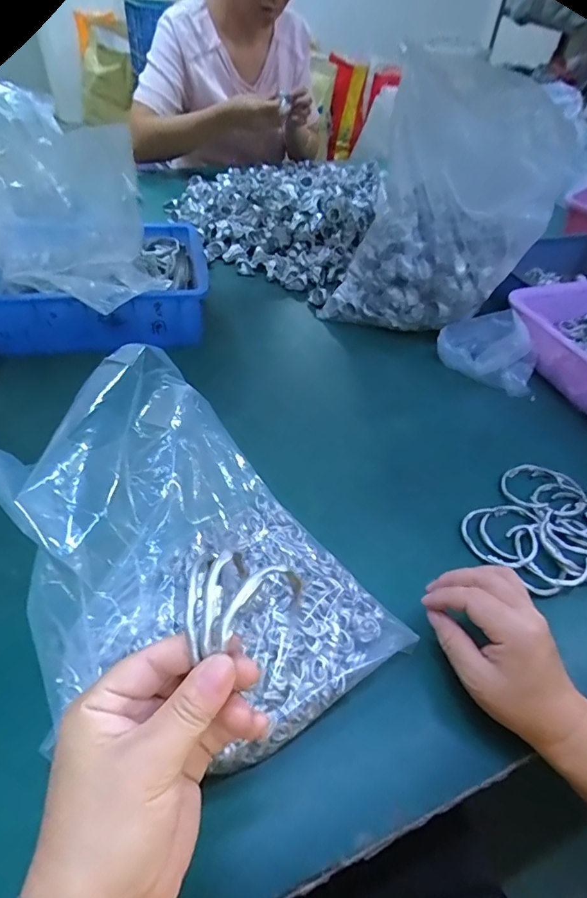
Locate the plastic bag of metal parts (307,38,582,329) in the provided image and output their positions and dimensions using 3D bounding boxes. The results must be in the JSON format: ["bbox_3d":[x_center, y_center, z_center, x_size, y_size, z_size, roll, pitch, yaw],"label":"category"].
[{"bbox_3d":[0.224,-0.339,0.705,0.237,0.310,0.264,22,47,13],"label":"plastic bag of metal parts"}]

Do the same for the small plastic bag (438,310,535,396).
[{"bbox_3d":[0.261,-0.133,0.638,0.079,0.082,0.129,-19,51,-24],"label":"small plastic bag"}]

